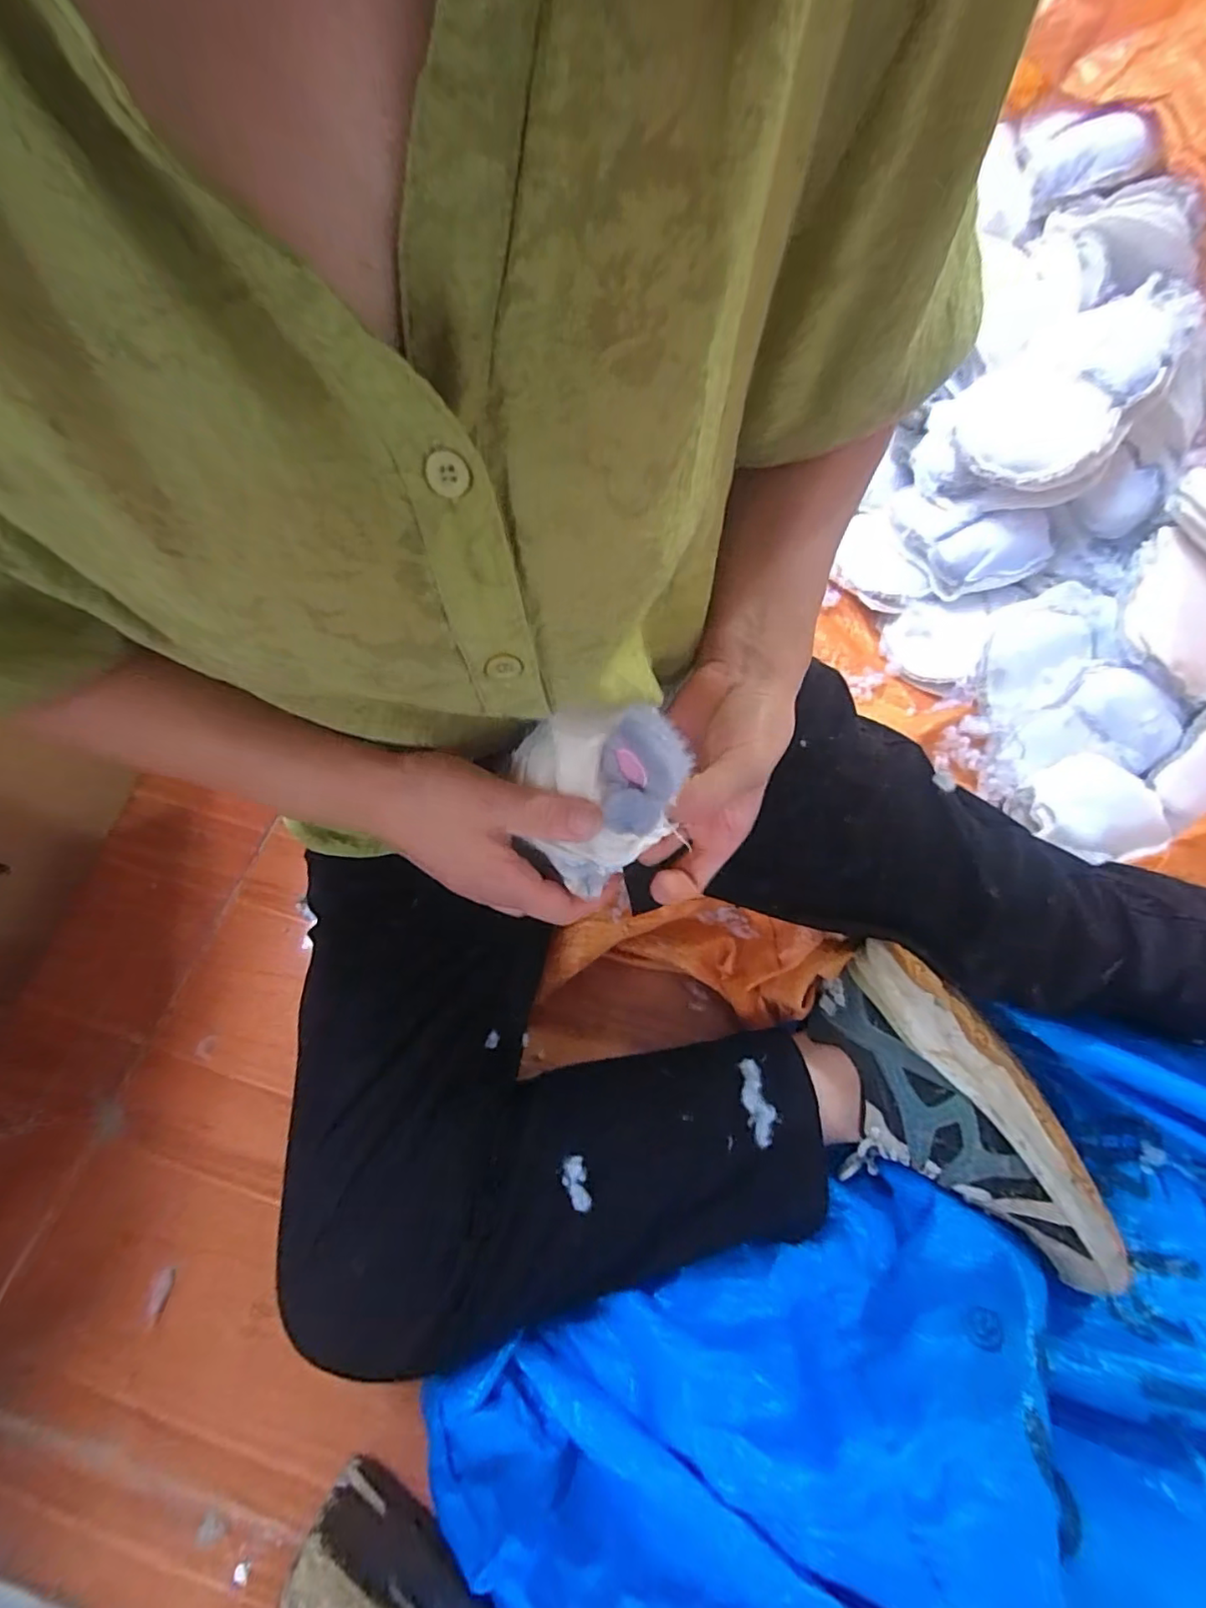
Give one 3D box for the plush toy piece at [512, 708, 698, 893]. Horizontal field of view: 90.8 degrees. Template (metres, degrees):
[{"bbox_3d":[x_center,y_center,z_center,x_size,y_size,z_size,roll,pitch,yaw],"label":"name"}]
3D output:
[{"bbox_3d":[-0.005,-0.007,0.282,0.080,0.059,0.074,5,66,0],"label":"plush toy piece"}]

